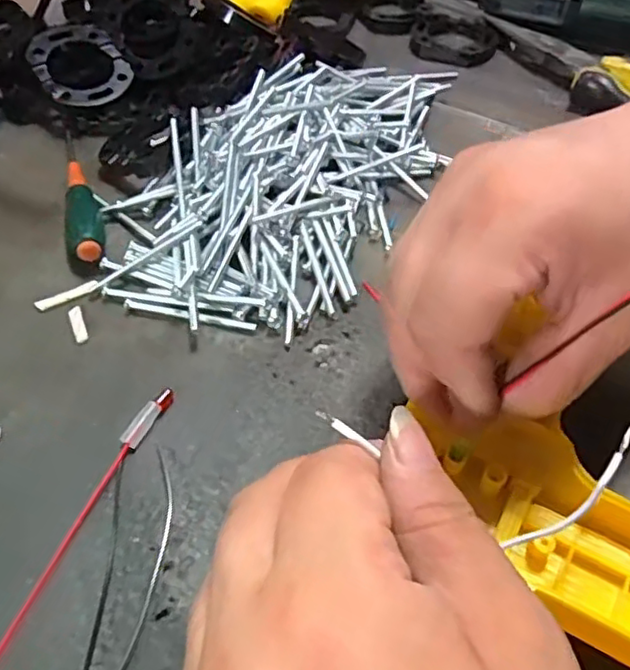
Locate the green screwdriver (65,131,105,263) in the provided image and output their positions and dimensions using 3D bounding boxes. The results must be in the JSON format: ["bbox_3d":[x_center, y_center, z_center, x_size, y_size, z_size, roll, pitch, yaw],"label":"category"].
[{"bbox_3d":[-0.121,-0.079,0.327,0.016,0.016,0.116,-13,53,-10],"label":"green screwdriver"}]

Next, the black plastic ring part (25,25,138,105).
[{"bbox_3d":[-0.137,-0.158,0.366,0.050,0.005,0.056,-39,85,-23],"label":"black plastic ring part"}]

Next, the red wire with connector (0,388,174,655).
[{"bbox_3d":[-0.084,0.068,0.218,0.009,0.007,0.125,17,54,13],"label":"red wire with connector"}]

